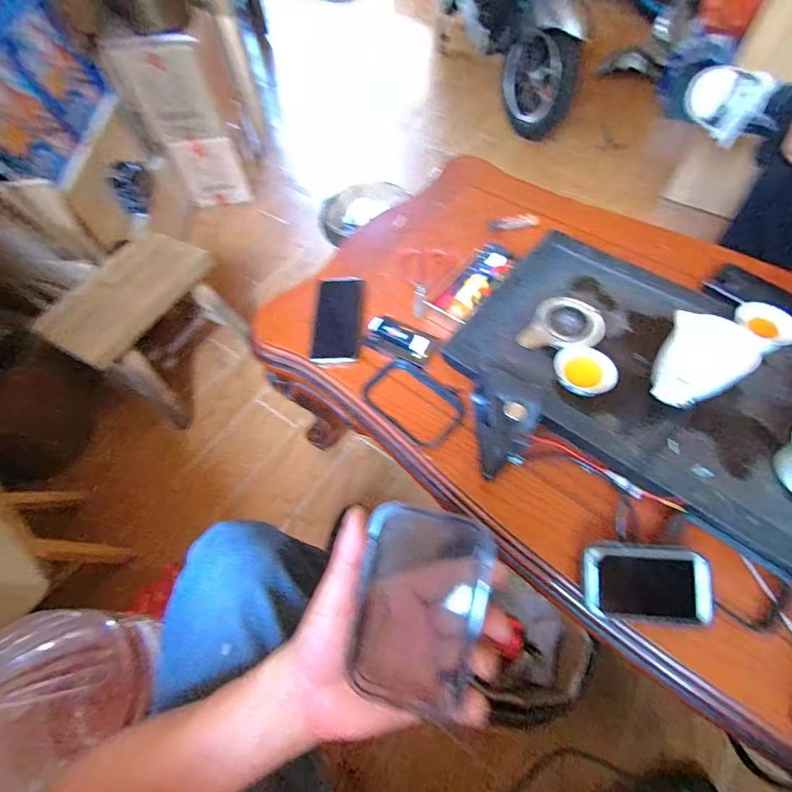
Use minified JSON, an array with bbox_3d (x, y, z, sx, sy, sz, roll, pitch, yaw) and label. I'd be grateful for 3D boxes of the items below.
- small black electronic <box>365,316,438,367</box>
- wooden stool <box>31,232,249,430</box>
[{"bbox_3d":[0.006,-0.083,0.609,0.107,0.014,0.053,25,65,16],"label":"small black electronic"},{"bbox_3d":[-0.642,-0.169,1.111,0.213,0.344,0.365,18,63,14],"label":"wooden stool"}]

